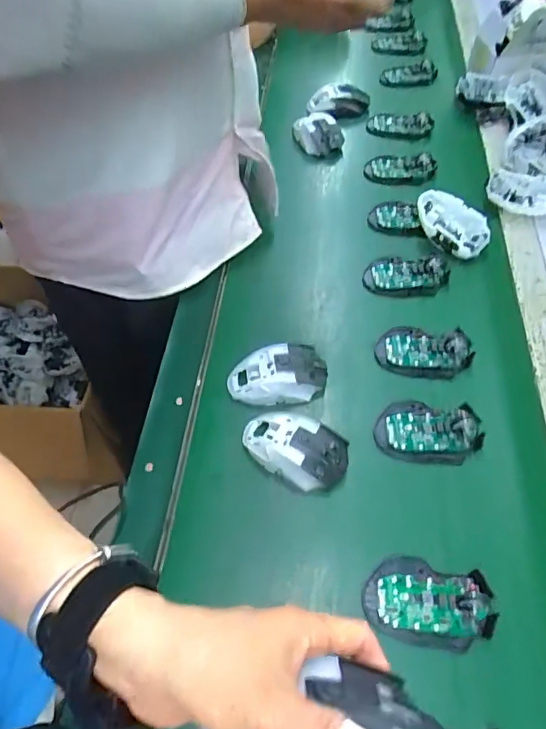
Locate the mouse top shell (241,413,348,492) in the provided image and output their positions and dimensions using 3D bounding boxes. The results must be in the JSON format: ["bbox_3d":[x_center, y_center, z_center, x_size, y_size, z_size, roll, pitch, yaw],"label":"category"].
[{"bbox_3d":[0.023,0.090,0.554,0.112,0.034,0.066,23,56,10],"label":"mouse top shell"}]

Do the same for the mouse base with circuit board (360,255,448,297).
[{"bbox_3d":[0.186,-0.126,0.717,0.113,0.019,0.066,3,55,4],"label":"mouse base with circuit board"}]

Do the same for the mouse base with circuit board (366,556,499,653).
[{"bbox_3d":[0.144,0.218,0.477,0.114,0.029,0.071,9,55,7],"label":"mouse base with circuit board"}]

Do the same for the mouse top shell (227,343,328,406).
[{"bbox_3d":[0.006,0.014,0.611,0.116,0.040,0.069,-6,56,-11],"label":"mouse top shell"}]

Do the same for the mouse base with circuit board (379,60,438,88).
[{"bbox_3d":[0.280,-0.587,1.046,0.118,0.017,0.061,-12,57,-14],"label":"mouse base with circuit board"}]

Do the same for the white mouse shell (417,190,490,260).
[{"bbox_3d":[0.262,-0.206,0.758,0.113,0.015,0.078,33,81,7],"label":"white mouse shell"}]

